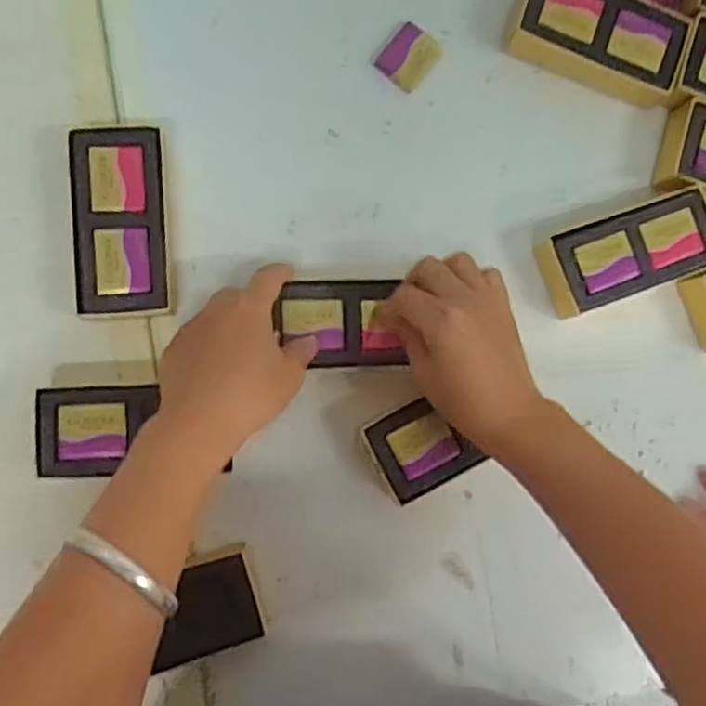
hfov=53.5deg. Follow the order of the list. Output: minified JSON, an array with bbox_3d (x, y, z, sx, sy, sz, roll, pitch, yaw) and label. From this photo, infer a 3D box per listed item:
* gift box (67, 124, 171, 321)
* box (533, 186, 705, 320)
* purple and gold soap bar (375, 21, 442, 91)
[{"bbox_3d":[-0.141,-0.079,0.433,0.054,0.033,0.113,-2,88,-7],"label":"gift box"},{"bbox_3d":[0.186,-0.068,0.470,0.113,0.035,0.053,-20,90,-7],"label":"box"},{"bbox_3d":[0.039,-0.202,0.475,0.032,0.005,0.041,37,84,-4],"label":"purple and gold soap bar"}]

